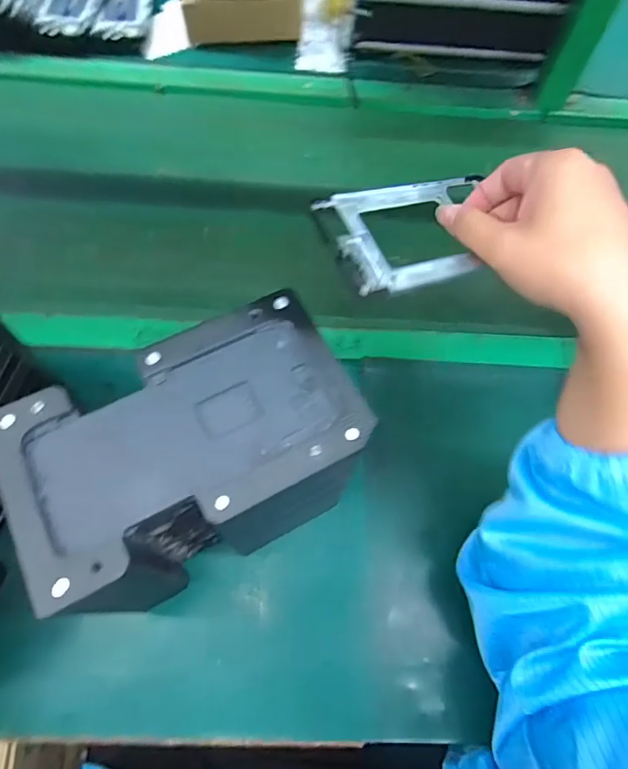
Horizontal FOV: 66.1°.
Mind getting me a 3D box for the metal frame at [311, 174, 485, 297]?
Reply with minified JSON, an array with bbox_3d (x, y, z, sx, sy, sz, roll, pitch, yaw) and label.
[{"bbox_3d":[0.068,-0.101,0.315,0.139,0.007,0.076,-21,74,-27],"label":"metal frame"}]

